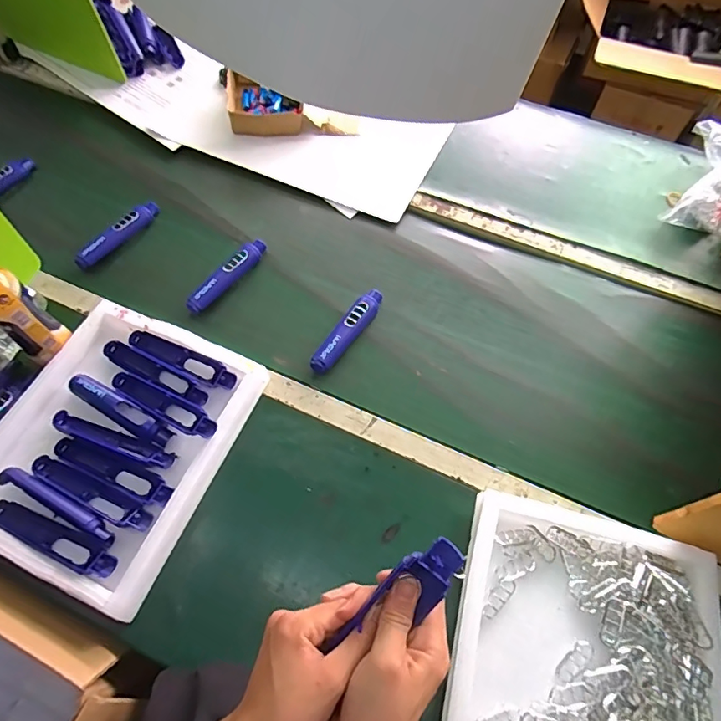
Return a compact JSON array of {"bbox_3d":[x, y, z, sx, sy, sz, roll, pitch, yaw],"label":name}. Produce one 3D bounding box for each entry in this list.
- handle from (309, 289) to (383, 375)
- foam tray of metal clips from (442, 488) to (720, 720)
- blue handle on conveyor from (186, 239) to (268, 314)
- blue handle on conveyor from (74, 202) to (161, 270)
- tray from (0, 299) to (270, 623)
[{"bbox_3d":[-0.018,-0.049,0.773,0.034,0.030,0.171,29,65,14],"label":"handle"},{"bbox_3d":[0.243,0.352,0.542,0.282,0.053,0.346,15,62,7],"label":"foam tray of metal clips"},{"bbox_3d":[-0.217,-0.144,0.807,0.027,0.025,0.171,34,66,16],"label":"blue handle on conveyor"},{"bbox_3d":[-0.412,-0.216,0.838,0.027,0.026,0.166,36,67,17],"label":"blue handle on conveyor"},{"bbox_3d":[-0.334,0.104,0.668,0.288,0.061,0.357,22,63,11],"label":"tray"}]

